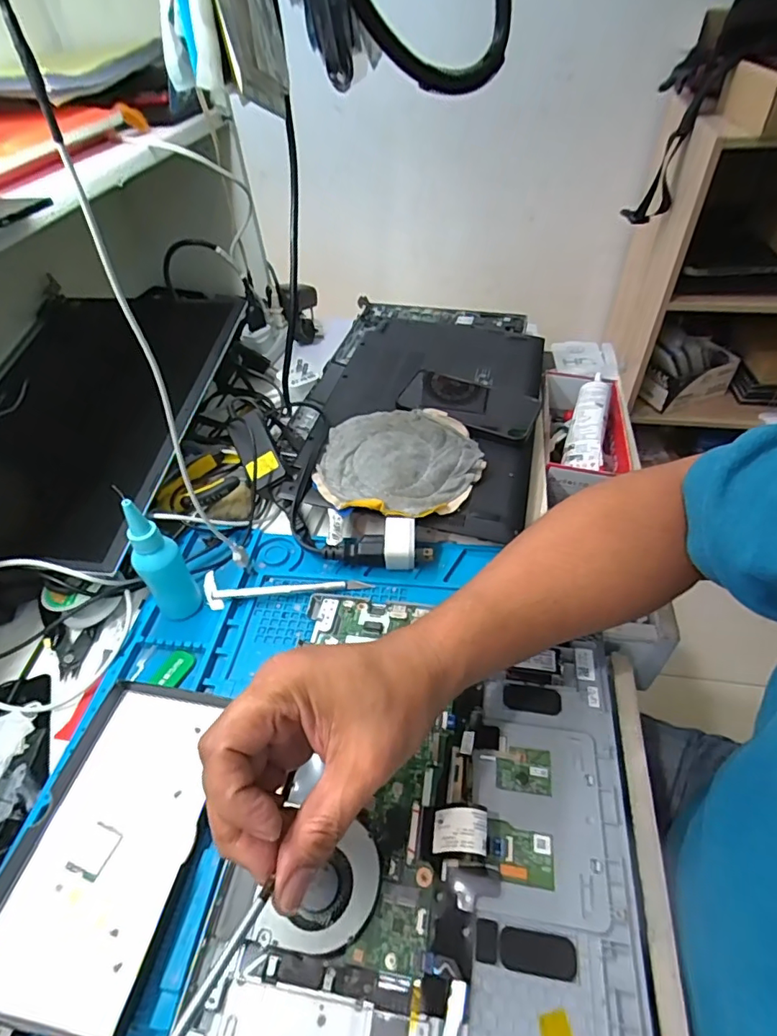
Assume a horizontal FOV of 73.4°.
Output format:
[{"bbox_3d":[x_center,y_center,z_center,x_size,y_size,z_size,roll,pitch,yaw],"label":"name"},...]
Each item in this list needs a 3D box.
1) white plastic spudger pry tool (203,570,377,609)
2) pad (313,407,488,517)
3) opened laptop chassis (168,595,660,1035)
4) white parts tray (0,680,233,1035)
[{"bbox_3d":[-0.094,0.062,0.453,0.151,0.007,0.038,4,47,8],"label":"white plastic spudger pry tool"},{"bbox_3d":[0.012,-0.058,0.516,0.154,0.019,0.147,-2,47,2],"label":"pad"},{"bbox_3d":[0.025,0.209,0.304,0.235,0.023,0.348,6,47,9],"label":"opened laptop chassis"},{"bbox_3d":[-0.171,0.192,0.323,0.106,0.013,0.176,5,47,9],"label":"white parts tray"}]

